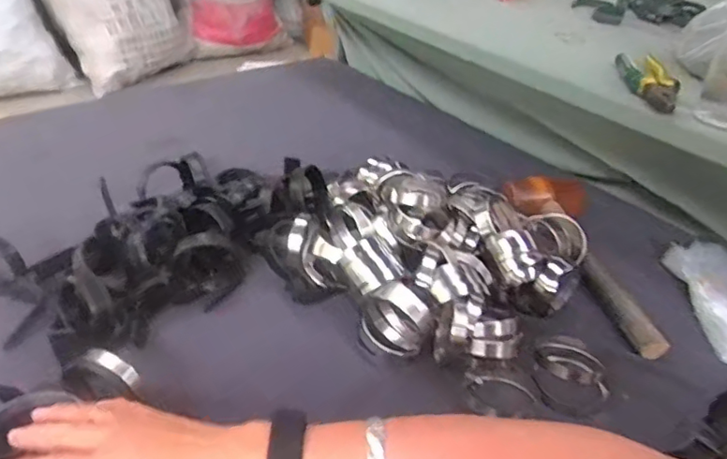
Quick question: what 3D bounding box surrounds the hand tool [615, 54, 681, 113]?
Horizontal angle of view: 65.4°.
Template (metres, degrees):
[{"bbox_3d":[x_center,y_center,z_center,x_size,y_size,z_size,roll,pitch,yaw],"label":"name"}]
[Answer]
[{"bbox_3d":[0.369,-0.196,0.734,0.046,0.026,0.214,9,35,6],"label":"hand tool"}]

